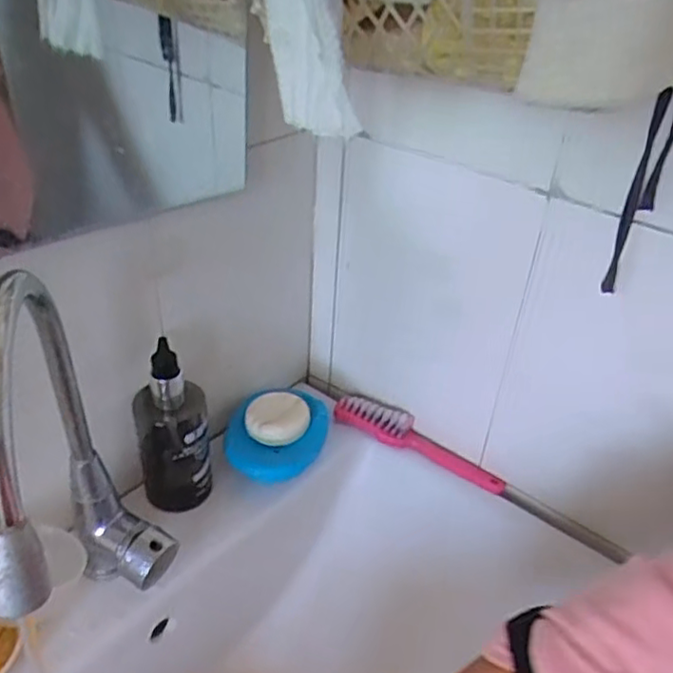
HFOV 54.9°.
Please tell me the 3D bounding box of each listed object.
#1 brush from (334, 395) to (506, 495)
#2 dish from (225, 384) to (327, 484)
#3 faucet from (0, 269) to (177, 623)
[{"bbox_3d":[0.087,0.108,0.686,0.194,0.020,0.037,22,38,23],"label":"brush"},{"bbox_3d":[-0.059,0.094,0.658,0.096,0.032,0.109,5,35,2],"label":"dish"},{"bbox_3d":[-0.144,0.106,0.394,0.076,0.277,0.203,-6,36,-15],"label":"faucet"}]

